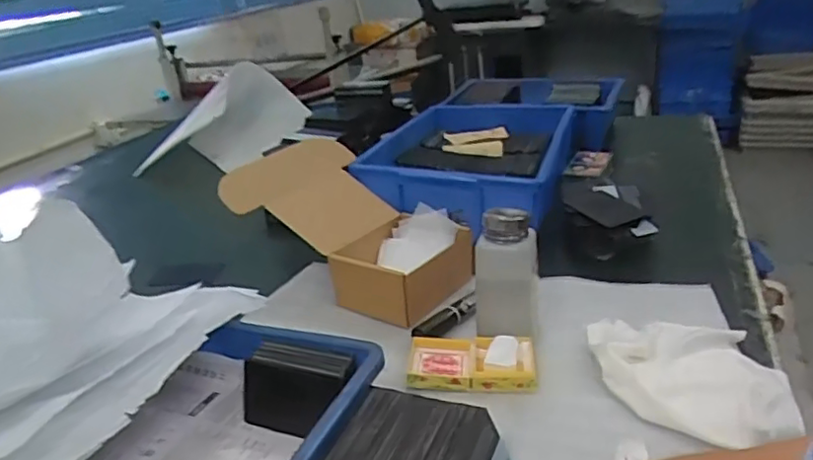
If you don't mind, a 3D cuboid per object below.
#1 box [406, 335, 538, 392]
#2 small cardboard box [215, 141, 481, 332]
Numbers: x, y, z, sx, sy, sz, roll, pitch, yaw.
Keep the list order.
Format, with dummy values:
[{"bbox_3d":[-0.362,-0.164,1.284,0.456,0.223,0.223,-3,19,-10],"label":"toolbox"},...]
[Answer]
[{"bbox_3d":[0.056,0.112,0.541,0.108,0.020,0.060,-1,25,10],"label":"box"},{"bbox_3d":[-0.054,-0.007,0.701,0.144,0.116,0.269,-26,32,-37],"label":"small cardboard box"}]

